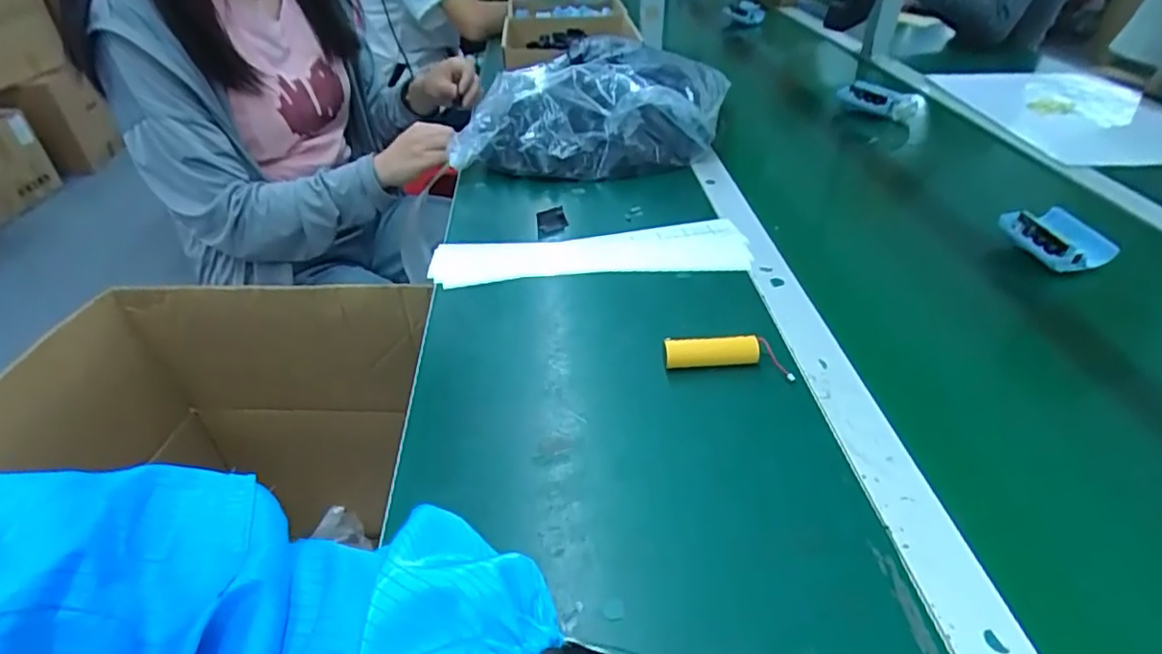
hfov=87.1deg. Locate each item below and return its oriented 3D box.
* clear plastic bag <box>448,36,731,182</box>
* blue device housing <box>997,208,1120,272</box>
[{"bbox_3d":[0.024,-0.304,0.822,0.334,0.095,0.289,3,37,5],"label":"clear plastic bag"},{"bbox_3d":[0.460,-0.087,0.594,0.057,0.028,0.081,-11,38,-14],"label":"blue device housing"}]

